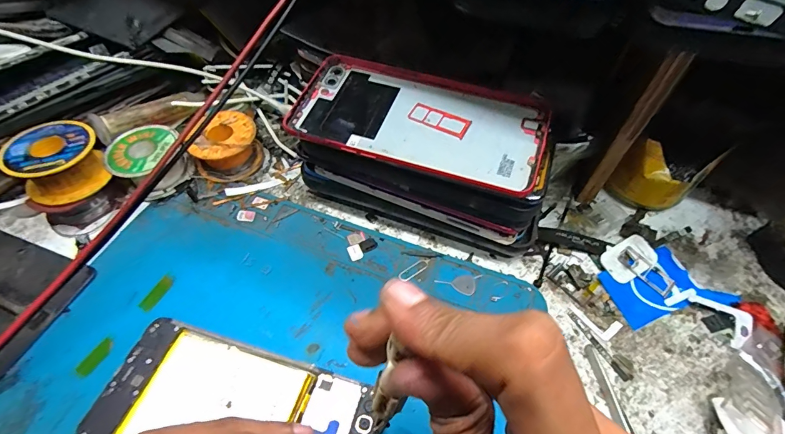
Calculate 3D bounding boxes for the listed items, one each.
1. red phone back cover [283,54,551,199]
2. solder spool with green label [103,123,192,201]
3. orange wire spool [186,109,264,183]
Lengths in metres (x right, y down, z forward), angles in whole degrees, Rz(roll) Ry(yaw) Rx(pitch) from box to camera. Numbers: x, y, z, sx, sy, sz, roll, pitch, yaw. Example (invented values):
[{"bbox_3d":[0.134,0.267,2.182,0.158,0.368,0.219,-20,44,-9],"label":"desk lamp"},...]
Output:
[{"bbox_3d":[0.016,-0.059,0.244,0.157,0.011,0.074,17,56,11],"label":"red phone back cover"},{"bbox_3d":[-0.190,-0.044,0.307,0.050,0.030,0.053,1,55,-1],"label":"solder spool with green label"},{"bbox_3d":[-0.135,-0.057,0.317,0.051,0.033,0.046,-27,59,-19],"label":"orange wire spool"}]

